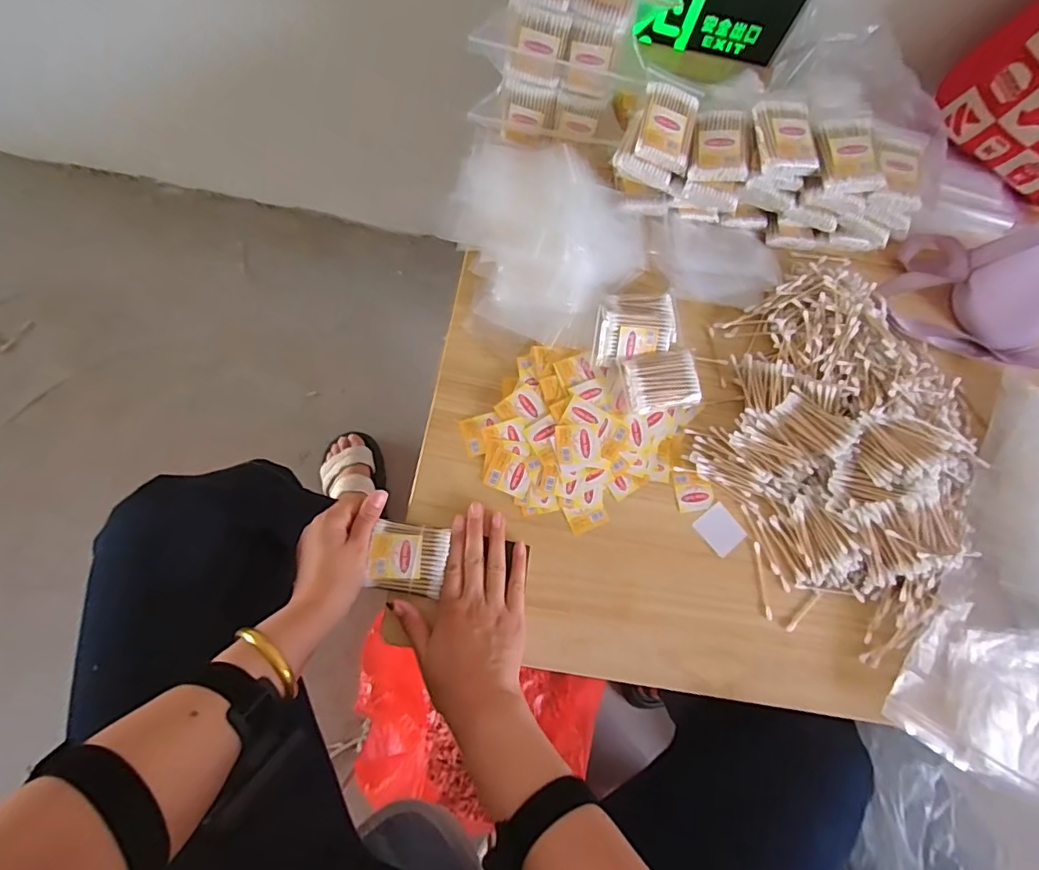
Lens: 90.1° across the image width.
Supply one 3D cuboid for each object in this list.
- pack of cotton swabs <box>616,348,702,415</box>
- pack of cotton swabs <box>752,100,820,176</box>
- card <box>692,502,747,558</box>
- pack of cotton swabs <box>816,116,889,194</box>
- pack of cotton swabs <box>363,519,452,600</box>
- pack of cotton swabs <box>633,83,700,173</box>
[{"bbox_3d":[0.144,-0.057,0.524,0.075,0.015,0.059,-12,76,-10],"label":"pack of cotton swabs"},{"bbox_3d":[0.263,-0.294,0.511,0.054,0.018,0.076,-6,74,-9],"label":"pack of cotton swabs"},{"bbox_3d":[0.198,0.093,0.511,0.038,0.004,0.043,-37,81,-15],"label":"card"},{"bbox_3d":[0.325,-0.275,0.515,0.058,0.019,0.073,-4,74,-8],"label":"pack of cotton swabs"},{"bbox_3d":[-0.100,0.112,0.471,0.064,0.011,0.059,9,76,1],"label":"pack of cotton swabs"},{"bbox_3d":[0.148,-0.308,0.516,0.055,0.012,0.076,11,86,-13],"label":"pack of cotton swabs"}]

